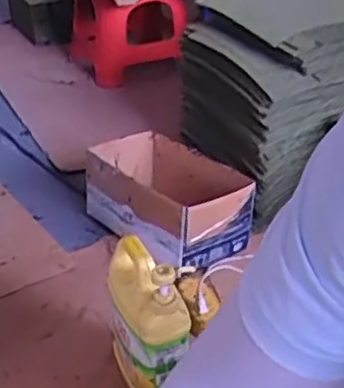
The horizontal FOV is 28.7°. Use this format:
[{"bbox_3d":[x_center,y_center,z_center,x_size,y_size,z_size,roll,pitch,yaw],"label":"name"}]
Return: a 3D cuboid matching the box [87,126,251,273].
[{"bbox_3d":[-0.010,0.011,1.250,0.197,0.148,0.294,-23,40,-33],"label":"box"}]

